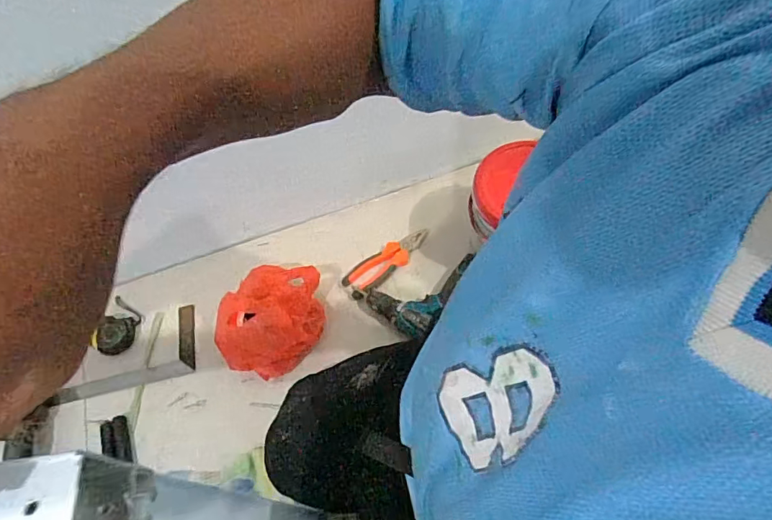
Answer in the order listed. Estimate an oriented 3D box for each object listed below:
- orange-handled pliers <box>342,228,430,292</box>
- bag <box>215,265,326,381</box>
[{"bbox_3d":[0.004,0.000,0.936,0.187,0.020,0.060,-34,65,-12],"label":"orange-handled pliers"},{"bbox_3d":[-0.196,0.097,0.833,0.158,0.144,0.186,5,64,8],"label":"bag"}]

